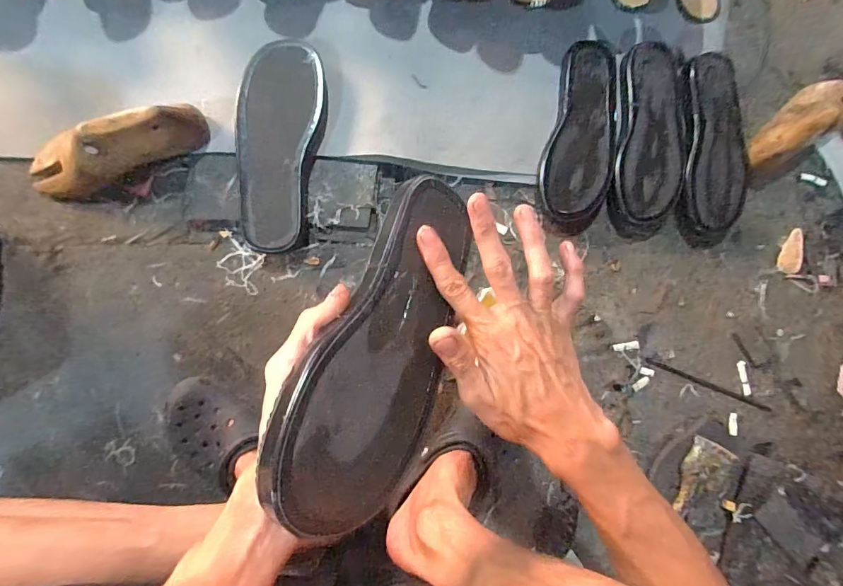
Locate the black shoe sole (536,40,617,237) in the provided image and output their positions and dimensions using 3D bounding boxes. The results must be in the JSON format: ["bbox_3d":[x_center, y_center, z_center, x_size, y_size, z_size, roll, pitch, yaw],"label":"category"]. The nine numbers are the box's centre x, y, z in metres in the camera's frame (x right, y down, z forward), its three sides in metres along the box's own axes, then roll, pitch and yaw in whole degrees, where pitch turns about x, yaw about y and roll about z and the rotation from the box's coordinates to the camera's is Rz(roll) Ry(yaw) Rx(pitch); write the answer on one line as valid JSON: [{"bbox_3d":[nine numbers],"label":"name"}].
[{"bbox_3d":[0.226,-0.217,0.588,0.100,0.029,0.268,11,87,-6],"label":"black shoe sole"}]

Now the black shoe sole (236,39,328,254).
[{"bbox_3d":[-0.175,-0.179,0.514,0.099,0.030,0.250,2,88,-7],"label":"black shoe sole"}]

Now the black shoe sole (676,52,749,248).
[{"bbox_3d":[0.424,-0.207,0.608,0.097,0.036,0.267,0,88,-7],"label":"black shoe sole"}]

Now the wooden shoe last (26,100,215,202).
[{"bbox_3d":[-0.377,-0.168,0.492,0.231,0.094,0.064,-17,90,11],"label":"wooden shoe last"}]

